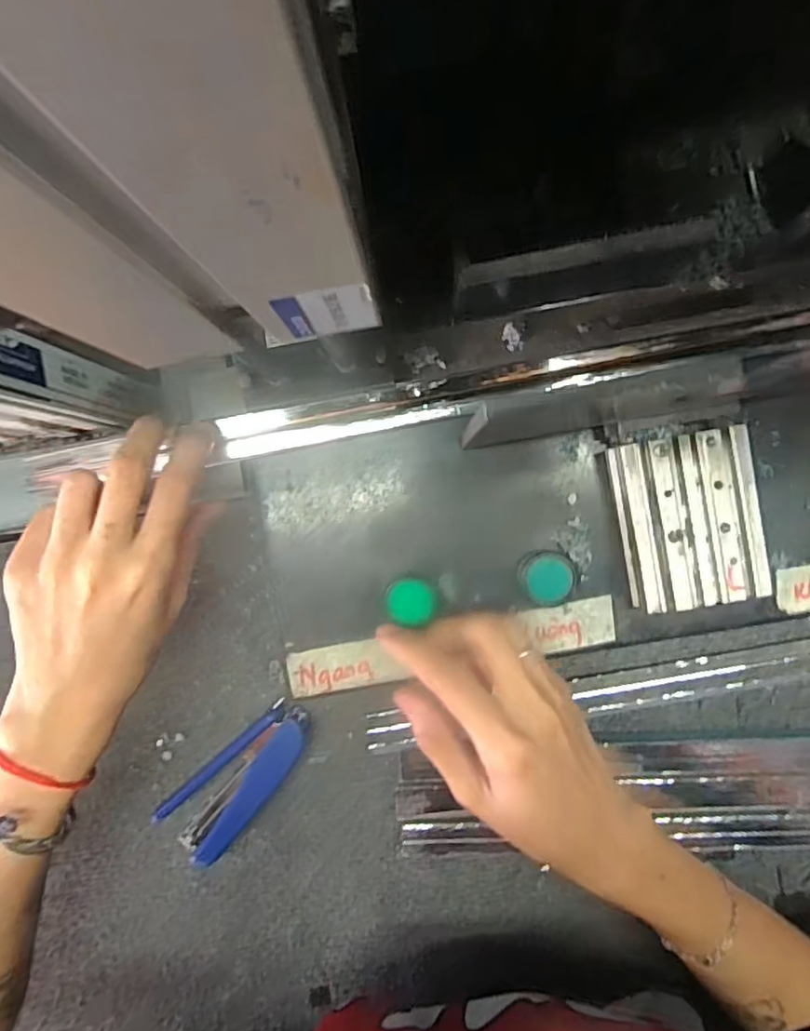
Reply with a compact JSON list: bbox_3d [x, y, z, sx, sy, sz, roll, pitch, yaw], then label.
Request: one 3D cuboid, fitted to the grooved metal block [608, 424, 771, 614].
[{"bbox_3d":[0.132,0.002,0.291,0.062,0.027,0.079,-10,91,2],"label":"grooved metal block"}]

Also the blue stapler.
[{"bbox_3d":[-0.103,0.165,0.380,0.104,0.025,0.045,-43,90,2],"label":"blue stapler"}]

